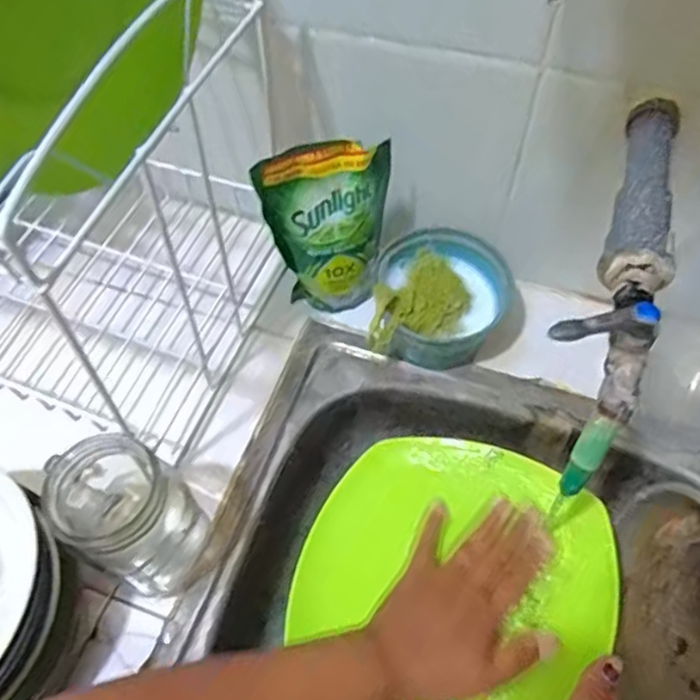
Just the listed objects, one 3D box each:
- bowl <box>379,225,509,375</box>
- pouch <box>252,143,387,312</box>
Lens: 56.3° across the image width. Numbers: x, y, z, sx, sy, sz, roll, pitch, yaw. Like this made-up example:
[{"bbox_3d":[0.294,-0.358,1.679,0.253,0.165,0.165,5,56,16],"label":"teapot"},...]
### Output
[{"bbox_3d":[0.085,-0.042,0.569,0.109,0.068,0.108,-1,59,1],"label":"bowl"},{"bbox_3d":[-0.014,-0.090,0.535,0.099,0.178,0.027,-19,60,-10],"label":"pouch"}]

